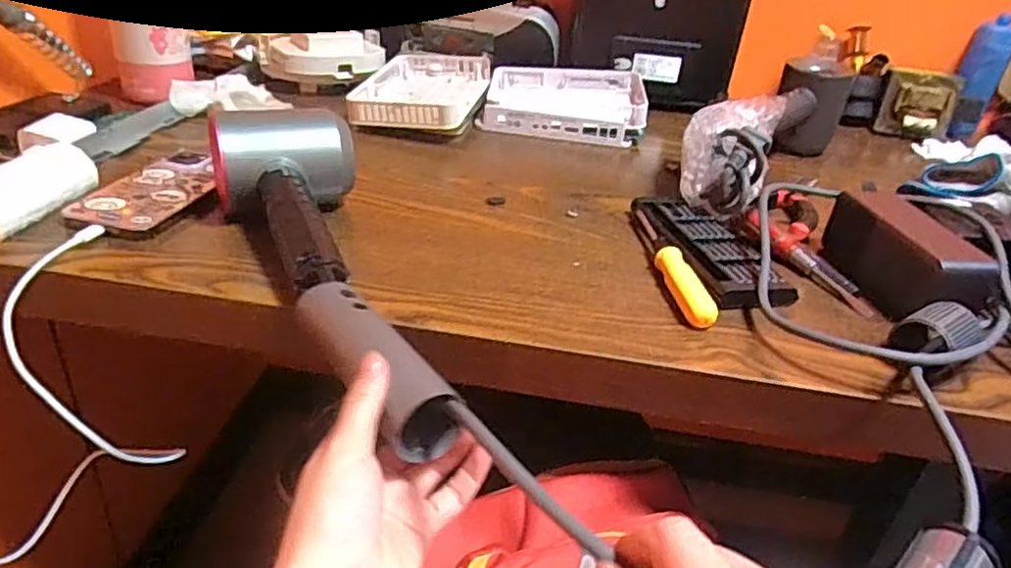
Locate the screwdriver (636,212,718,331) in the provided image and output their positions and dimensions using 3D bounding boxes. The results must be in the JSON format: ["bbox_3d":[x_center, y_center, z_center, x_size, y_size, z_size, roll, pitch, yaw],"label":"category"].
[{"bbox_3d":[0.122,-0.018,0.508,0.020,0.019,0.154,0,31,-10],"label":"screwdriver"}]

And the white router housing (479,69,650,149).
[{"bbox_3d":[0.070,-0.211,0.783,0.182,0.048,0.132,9,31,4],"label":"white router housing"}]

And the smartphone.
[{"bbox_3d":[-0.264,-0.071,0.519,0.068,0.012,0.133,11,31,8],"label":"smartphone"}]

